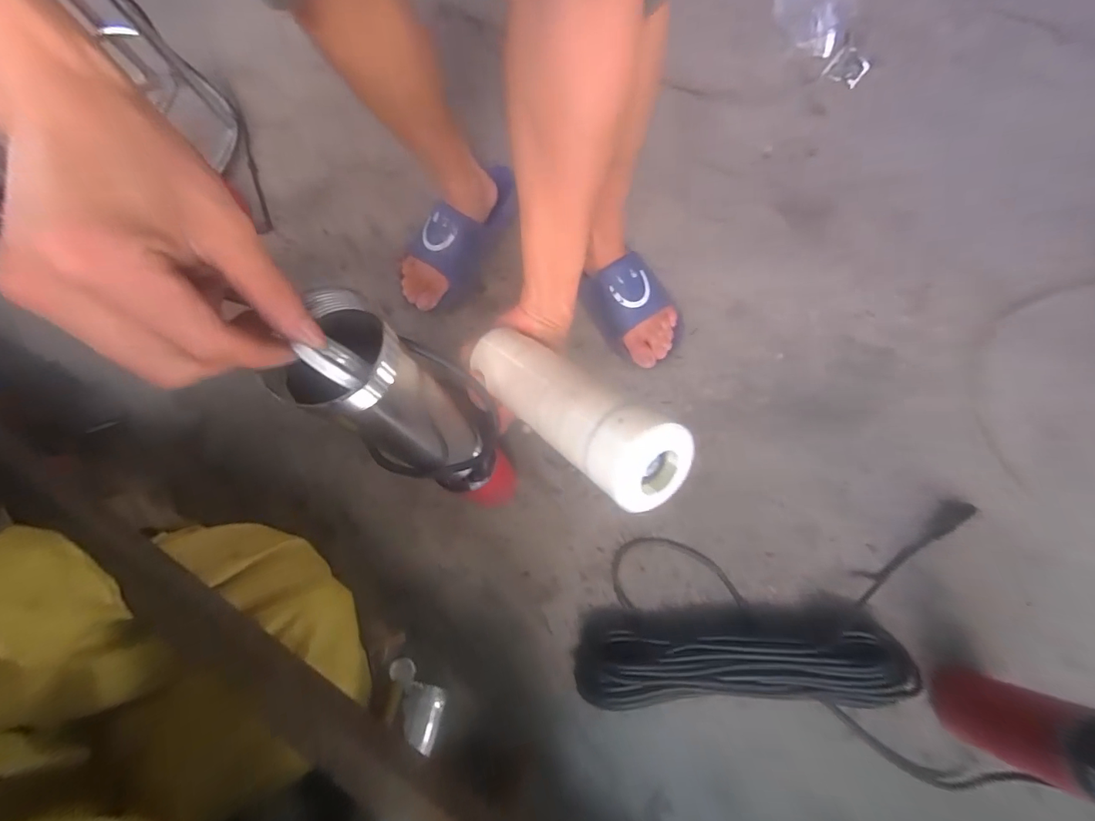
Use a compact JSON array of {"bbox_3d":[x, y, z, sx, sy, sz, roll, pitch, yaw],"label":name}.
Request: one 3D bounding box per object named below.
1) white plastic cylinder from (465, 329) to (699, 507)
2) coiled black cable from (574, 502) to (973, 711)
[{"bbox_3d":[0.007,-0.008,0.366,0.056,0.051,0.218,-42,43,-10],"label":"white plastic cylinder"},{"bbox_3d":[0.288,0.250,0.586,0.518,0.067,0.216,-5,73,4],"label":"coiled black cable"}]

